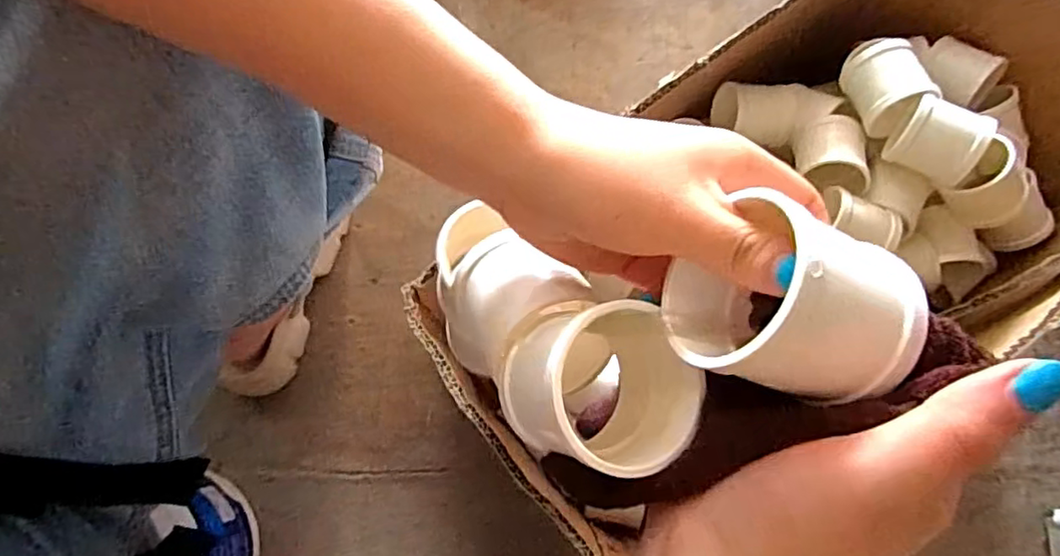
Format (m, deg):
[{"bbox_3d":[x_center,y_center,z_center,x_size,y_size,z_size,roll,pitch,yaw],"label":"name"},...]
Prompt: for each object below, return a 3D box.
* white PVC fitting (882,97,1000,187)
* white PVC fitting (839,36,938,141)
[{"bbox_3d":[0.315,-0.106,0.486,0.059,0.051,0.048,26,79,5],"label":"white PVC fitting"},{"bbox_3d":[0.285,-0.157,0.507,0.050,0.053,0.068,-26,79,-5],"label":"white PVC fitting"}]

